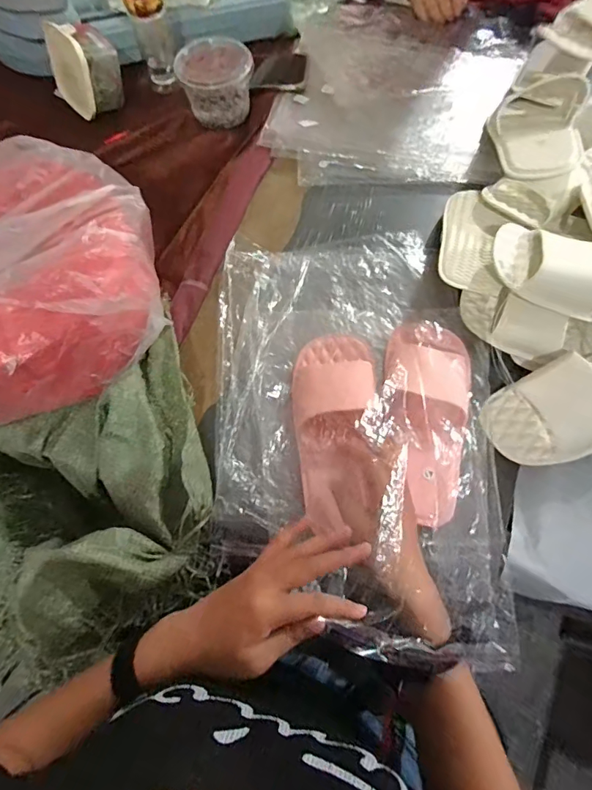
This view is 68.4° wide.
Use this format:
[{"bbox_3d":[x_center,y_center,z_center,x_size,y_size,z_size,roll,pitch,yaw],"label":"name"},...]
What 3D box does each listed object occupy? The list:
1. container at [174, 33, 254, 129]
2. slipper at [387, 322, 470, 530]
[{"bbox_3d":[-0.123,-0.486,0.673,0.113,0.075,0.104,-11,67,-3],"label":"container"},{"bbox_3d":[0.137,0.014,0.447,0.087,0.052,0.248,8,53,5],"label":"slipper"}]

